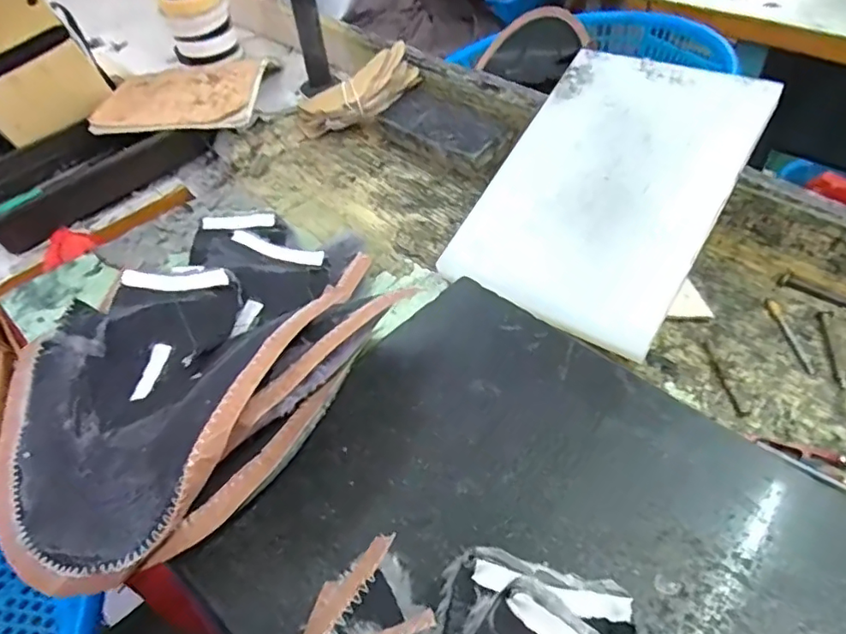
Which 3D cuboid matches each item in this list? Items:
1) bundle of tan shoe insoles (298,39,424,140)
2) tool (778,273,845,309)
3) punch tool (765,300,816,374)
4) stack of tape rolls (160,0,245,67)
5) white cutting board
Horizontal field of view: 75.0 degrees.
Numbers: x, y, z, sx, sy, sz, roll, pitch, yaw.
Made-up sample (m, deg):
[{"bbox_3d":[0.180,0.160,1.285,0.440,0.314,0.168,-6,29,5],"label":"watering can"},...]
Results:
[{"bbox_3d":[-0.085,-0.280,0.707,0.169,0.046,0.062,-29,48,7],"label":"bundle of tan shoe insoles"},{"bbox_3d":[0.365,-0.016,0.493,0.084,0.011,0.010,30,55,28],"label":"tool"},{"bbox_3d":[0.309,0.015,0.467,0.010,0.004,0.081,0,47,1],"label":"punch tool"},{"bbox_3d":[-0.334,-0.447,0.821,0.094,0.110,0.099,-21,49,-15],"label":"stack of tape rolls"},{"bbox_3d":[0.172,-0.125,0.511,0.194,0.016,0.289,28,78,22],"label":"white cutting board"}]

